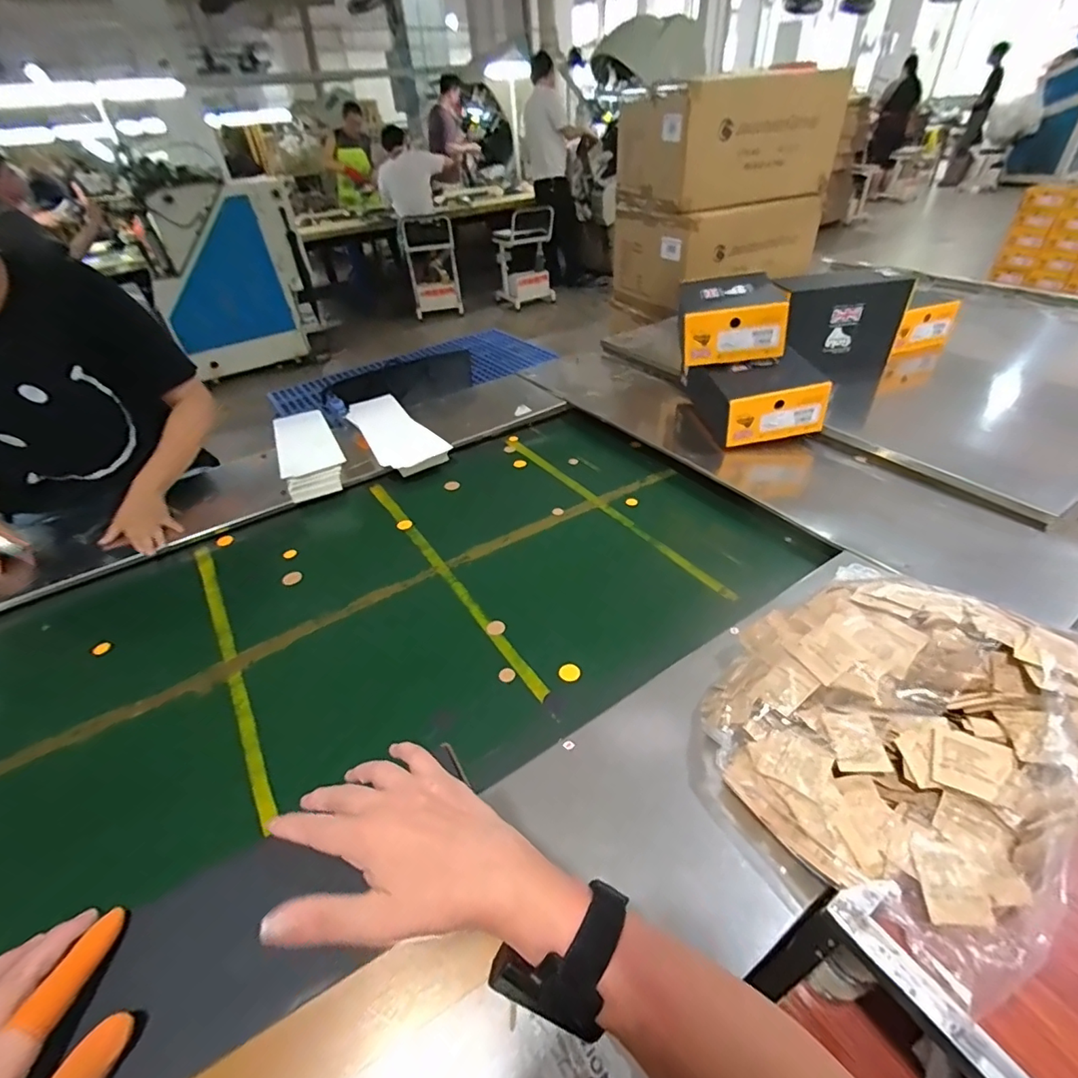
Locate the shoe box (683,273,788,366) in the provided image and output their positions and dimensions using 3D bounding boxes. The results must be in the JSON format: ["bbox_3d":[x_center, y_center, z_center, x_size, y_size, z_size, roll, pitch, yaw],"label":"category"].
[{"bbox_3d":[0.440,-0.530,1.212,0.222,0.129,0.348,4,41,12],"label":"shoe box"}]

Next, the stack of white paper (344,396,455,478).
[{"bbox_3d":[-0.361,-0.268,1.274,0.156,0.051,0.390,-26,44,-21],"label":"stack of white paper"}]

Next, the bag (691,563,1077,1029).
[{"bbox_3d":[0.383,0.183,0.552,0.392,0.107,0.328,-30,45,-25],"label":"bag"}]

